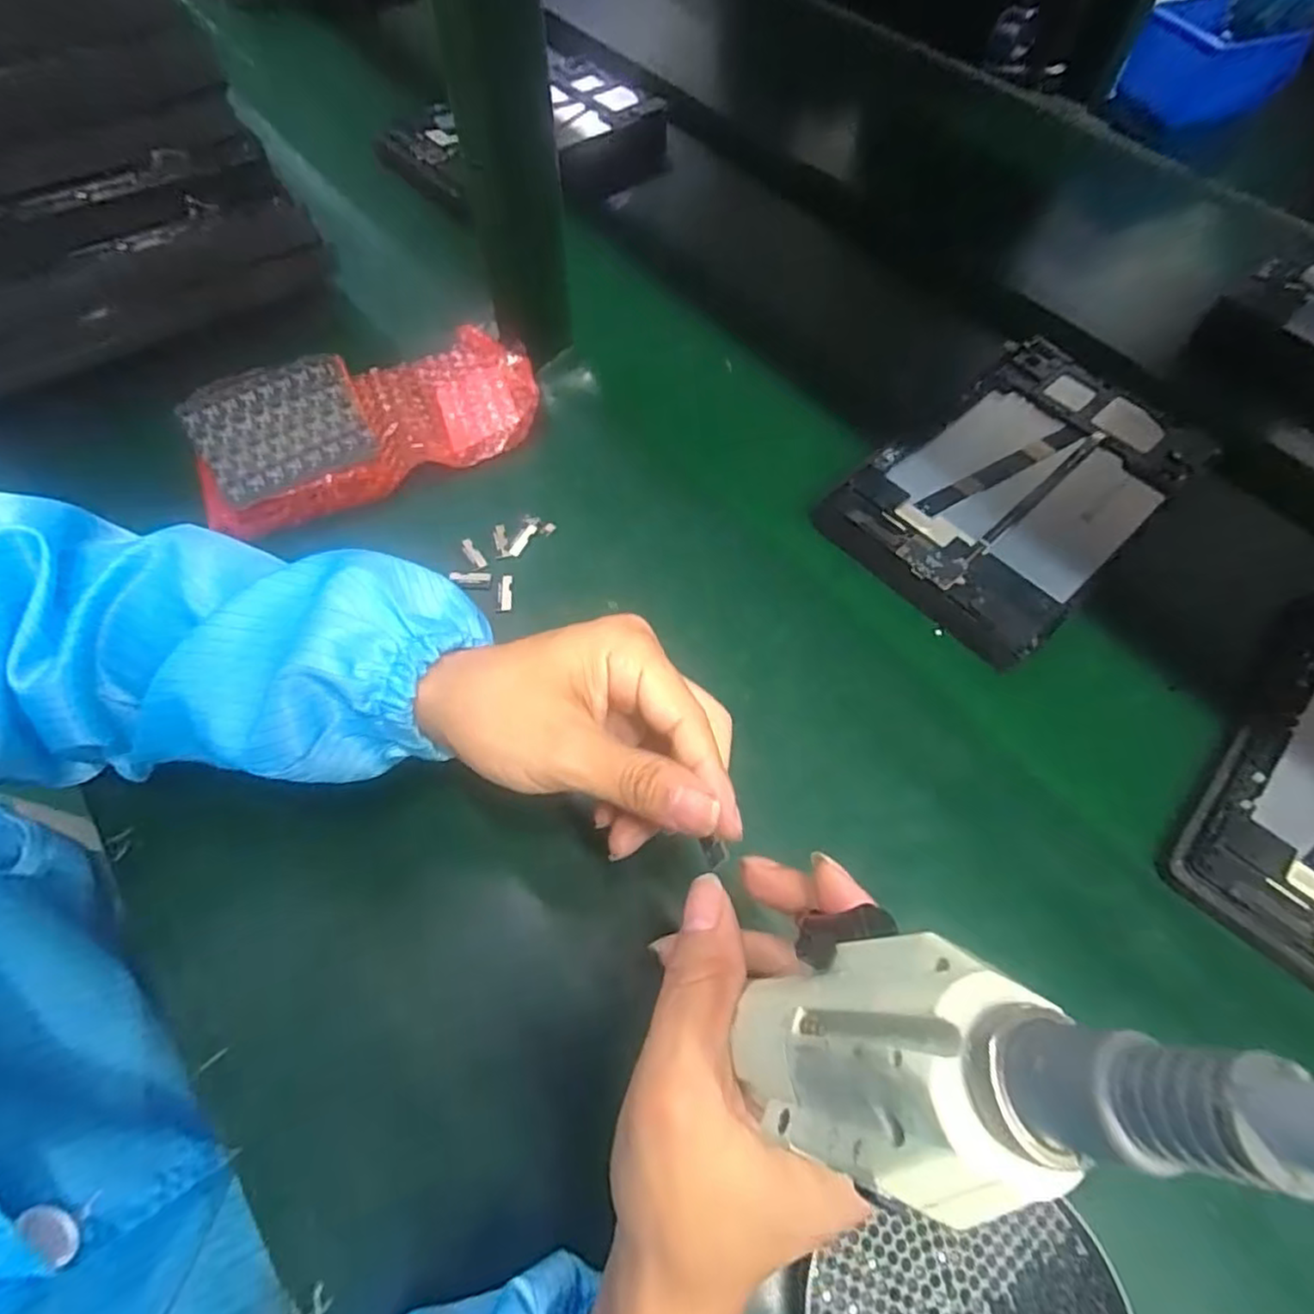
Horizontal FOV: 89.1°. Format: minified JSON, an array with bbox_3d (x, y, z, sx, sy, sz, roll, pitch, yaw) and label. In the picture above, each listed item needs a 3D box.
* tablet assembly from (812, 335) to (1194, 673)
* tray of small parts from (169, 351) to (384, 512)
[{"bbox_3d":[0.233,-0.112,0.436,0.248,0.014,0.147,-39,68,-20],"label":"tablet assembly"},{"bbox_3d":[-0.244,-0.151,0.434,0.102,0.017,0.110,-30,63,-13],"label":"tray of small parts"}]

